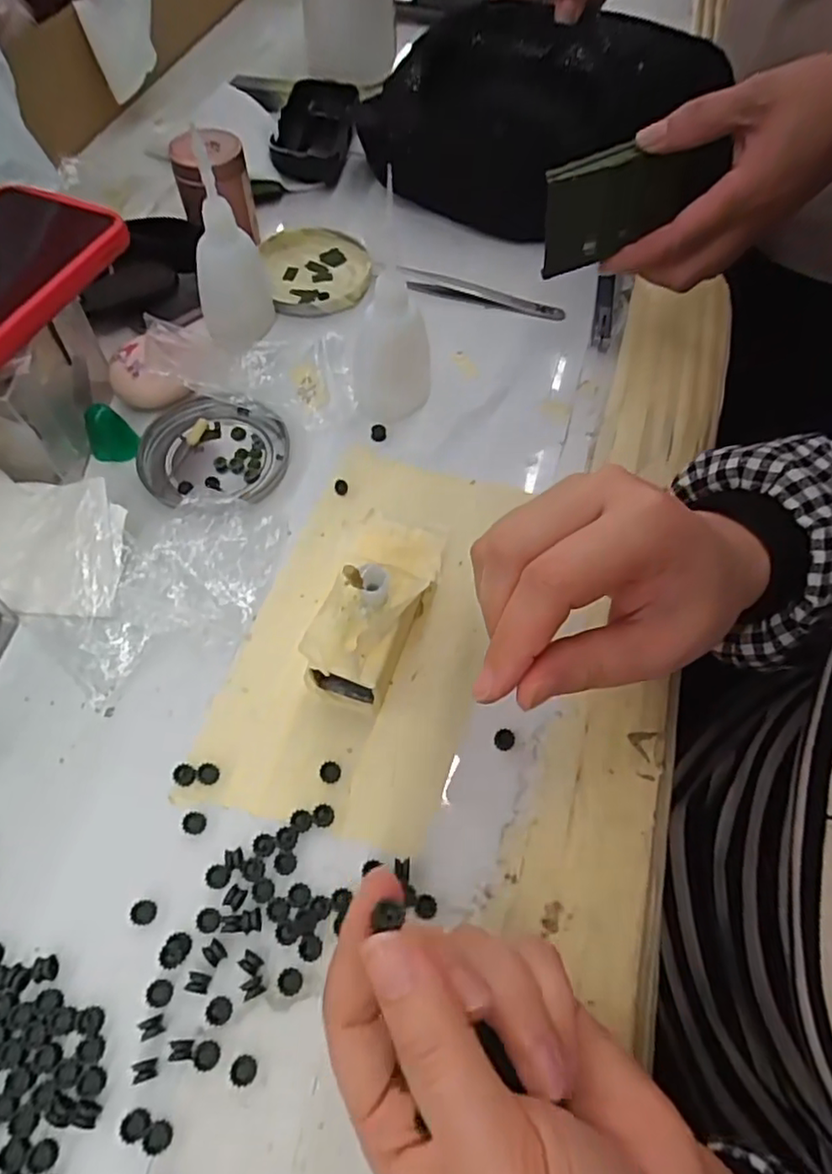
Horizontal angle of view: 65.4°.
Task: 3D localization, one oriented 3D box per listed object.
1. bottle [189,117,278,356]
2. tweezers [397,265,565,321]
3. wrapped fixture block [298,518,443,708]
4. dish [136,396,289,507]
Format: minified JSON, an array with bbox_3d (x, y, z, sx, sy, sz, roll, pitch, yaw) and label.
[{"bbox_3d":[-0.105,-0.188,0.361,0.040,0.105,0.034,-10,62,-8],"label":"bottle"},{"bbox_3d":[0.042,-0.192,0.424,0.110,0.008,0.013,16,61,6],"label":"tweezers"},{"bbox_3d":[-0.018,0.011,0.289,0.039,0.043,0.082,20,62,9],"label":"wrapped fixture block"},{"bbox_3d":[-0.110,-0.074,0.354,0.078,0.013,0.072,1,61,-2],"label":"dish"}]

